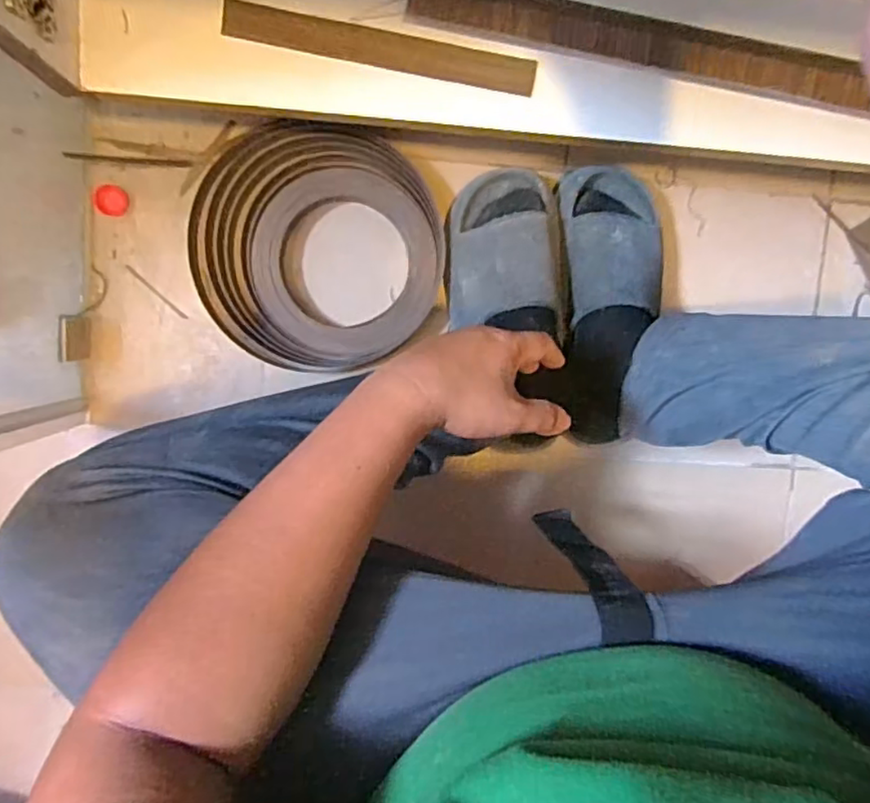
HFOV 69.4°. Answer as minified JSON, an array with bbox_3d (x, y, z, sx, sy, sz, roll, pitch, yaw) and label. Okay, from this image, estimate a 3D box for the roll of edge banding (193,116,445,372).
[{"bbox_3d":[-0.116,-0.153,0.629,0.241,0.042,0.235,-1,97,-4],"label":"roll of edge banding"}]

